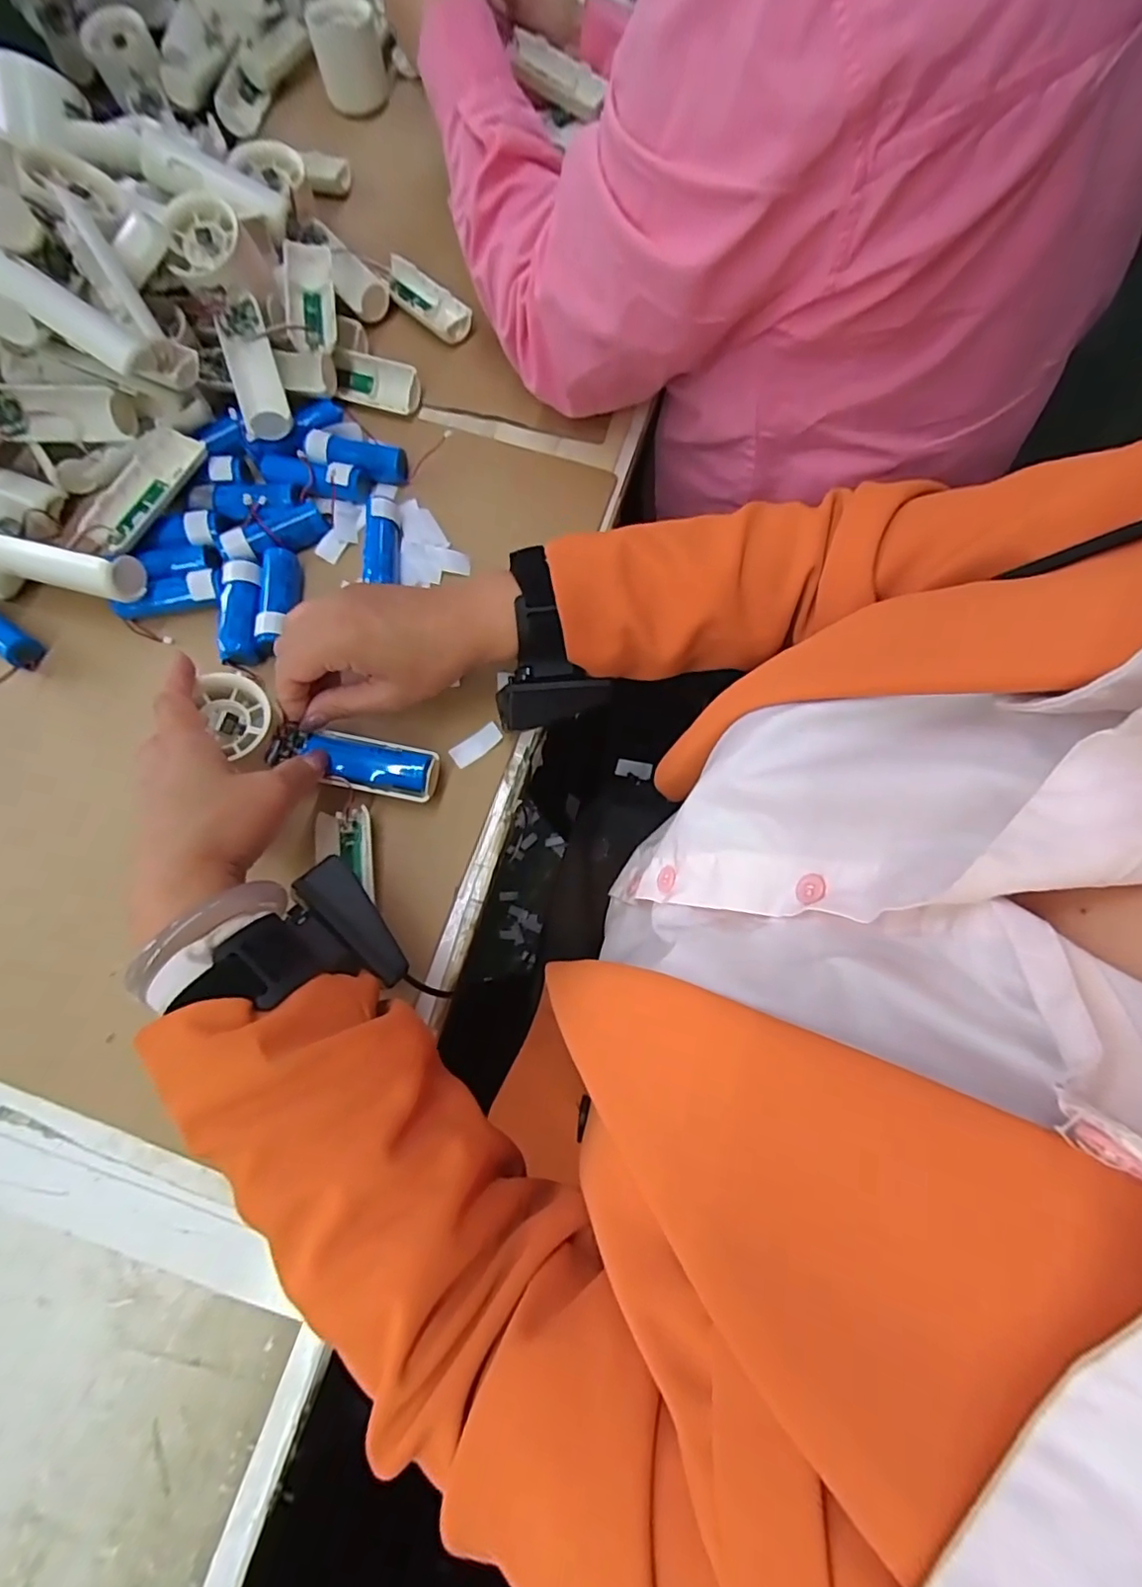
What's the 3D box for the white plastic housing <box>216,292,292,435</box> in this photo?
[{"bbox_3d":[-0.223,-0.296,0.419,0.033,0.037,0.091,-18,75,-4],"label":"white plastic housing"}]

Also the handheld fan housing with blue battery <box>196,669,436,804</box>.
[{"bbox_3d":[-0.152,-0.028,0.358,0.142,0.024,0.042,21,76,-10],"label":"handheld fan housing with blue battery"}]

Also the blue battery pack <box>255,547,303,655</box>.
[{"bbox_3d":[-0.200,-0.131,0.400,0.019,0.021,0.076,-3,72,-1],"label":"blue battery pack"}]

